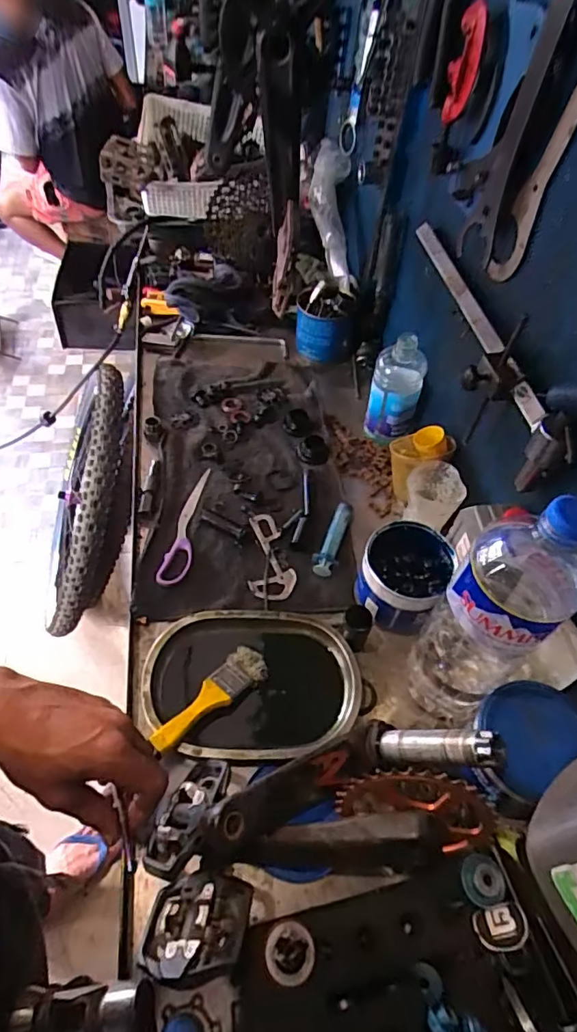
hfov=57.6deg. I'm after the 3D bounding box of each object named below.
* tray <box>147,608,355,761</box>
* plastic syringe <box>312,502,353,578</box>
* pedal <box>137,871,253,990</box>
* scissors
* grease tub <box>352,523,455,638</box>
[{"bbox_3d":[-0.041,0.180,0.565,0.231,0.051,0.159,0,52,-6],"label":"tray"},{"bbox_3d":[0.061,0.030,0.685,0.027,0.020,0.116,21,53,11],"label":"plastic syringe"},{"bbox_3d":[-0.075,0.319,0.408,0.087,0.023,0.070,-16,29,19],"label":"pedal"},{"bbox_3d":[-0.127,0.007,0.682,0.031,0.009,0.193,11,51,3],"label":"scissors"},{"bbox_3d":[0.128,0.072,0.614,0.092,0.080,0.106,23,53,12],"label":"grease tub"}]

